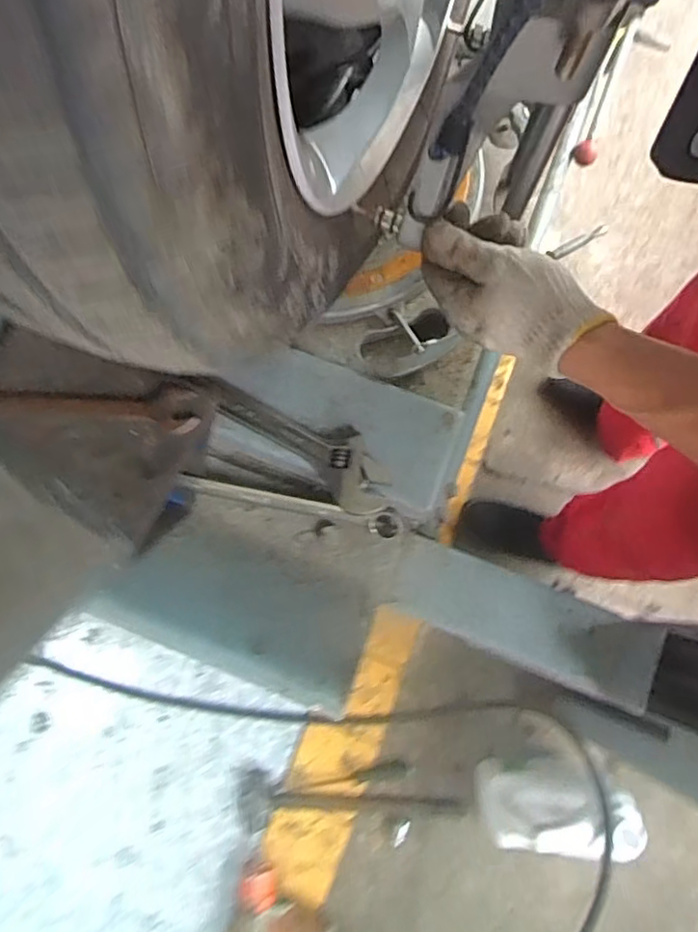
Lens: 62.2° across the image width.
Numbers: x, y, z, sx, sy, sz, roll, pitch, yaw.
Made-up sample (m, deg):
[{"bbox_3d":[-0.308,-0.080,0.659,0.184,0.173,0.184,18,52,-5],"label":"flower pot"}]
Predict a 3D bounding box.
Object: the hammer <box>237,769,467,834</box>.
[{"bbox_3d":[0.004,0.669,1.143,0.439,0.065,0.090,13,76,-17],"label":"hammer"}]

